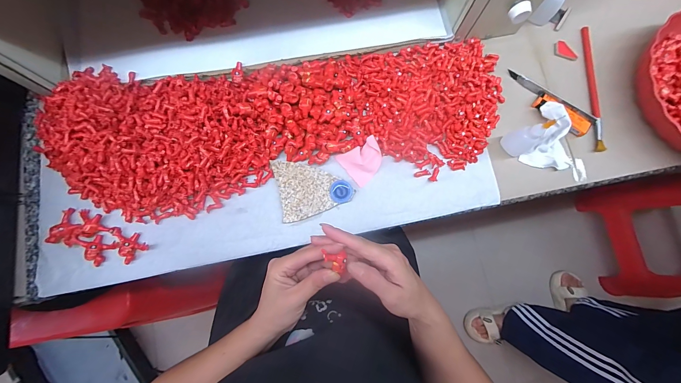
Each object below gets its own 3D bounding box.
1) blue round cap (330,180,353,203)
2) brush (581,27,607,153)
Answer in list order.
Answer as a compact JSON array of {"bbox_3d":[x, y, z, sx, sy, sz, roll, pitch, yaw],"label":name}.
[{"bbox_3d":[0.001,0.000,0.391,0.029,0.009,0.029,0,78,-1],"label":"blue round cap"},{"bbox_3d":[0.376,-0.156,0.434,0.014,0.006,0.198,4,78,0],"label":"brush"}]

